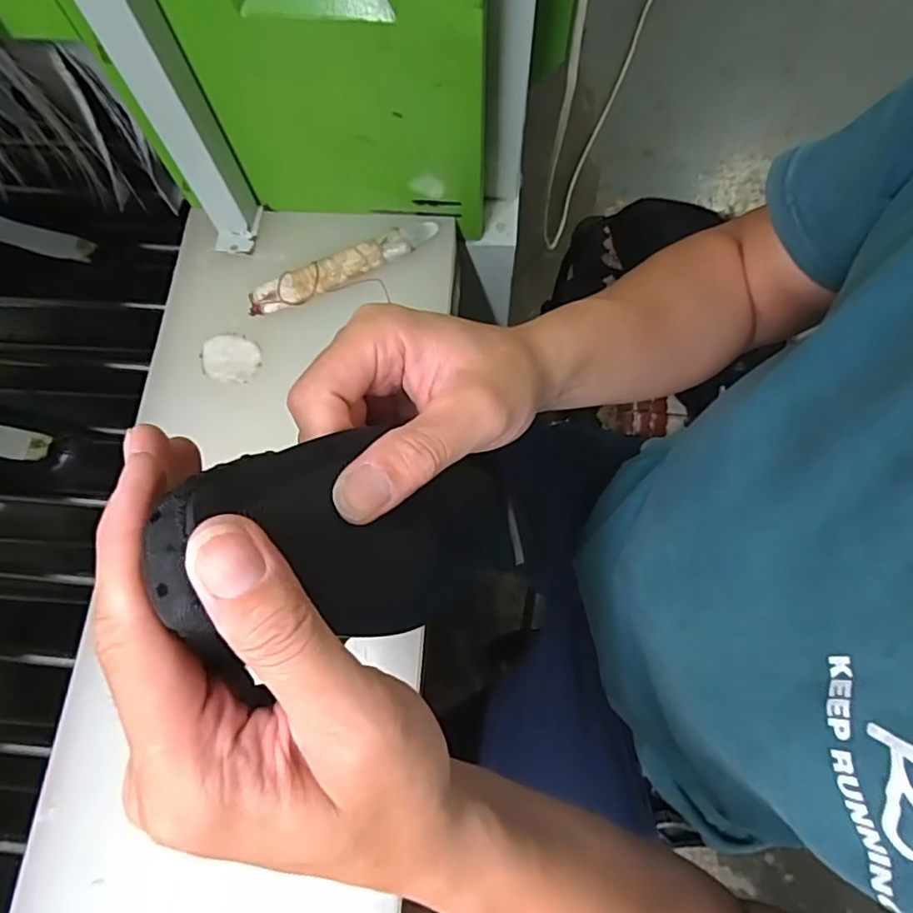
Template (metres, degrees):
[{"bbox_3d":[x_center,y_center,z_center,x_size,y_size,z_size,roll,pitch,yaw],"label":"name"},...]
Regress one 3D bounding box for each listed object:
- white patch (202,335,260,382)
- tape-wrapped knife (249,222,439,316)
[{"bbox_3d":[-0.183,-0.080,0.479,0.047,0.004,0.039,6,73,3],"label":"white patch"},{"bbox_3d":[-0.092,-0.157,0.492,0.163,0.014,0.029,-25,74,-6],"label":"tape-wrapped knife"}]

